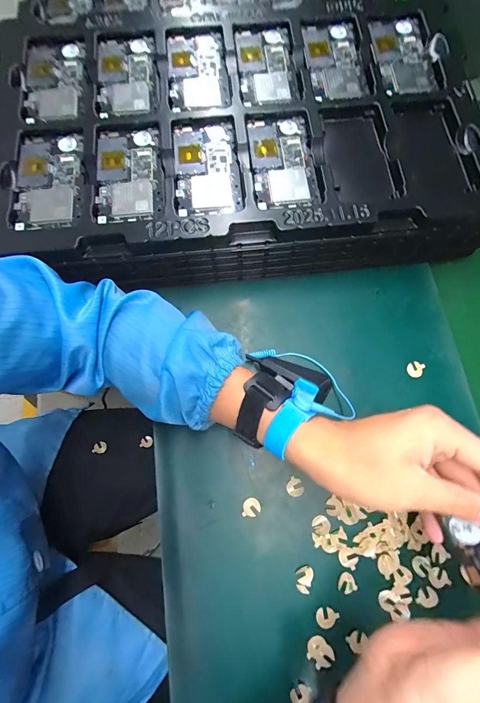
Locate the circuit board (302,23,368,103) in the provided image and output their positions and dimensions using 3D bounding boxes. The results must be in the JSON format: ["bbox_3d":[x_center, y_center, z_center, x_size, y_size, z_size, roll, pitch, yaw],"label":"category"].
[{"bbox_3d":[0.117,-0.353,0.385,0.066,0.005,0.119,-5,76,-4],"label":"circuit board"}]

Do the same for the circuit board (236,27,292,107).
[{"bbox_3d":[0.030,-0.349,0.385,0.060,0.005,0.125,-3,76,-3],"label":"circuit board"}]

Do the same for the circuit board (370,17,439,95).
[{"bbox_3d":[0.199,-0.359,0.386,0.066,0.005,0.123,-5,76,-4],"label":"circuit board"}]

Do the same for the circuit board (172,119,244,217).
[{"bbox_3d":[-0.037,-0.202,0.348,0.069,0.012,0.125,-6,76,-4],"label":"circuit board"}]

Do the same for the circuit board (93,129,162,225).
[{"bbox_3d":[-0.121,-0.190,0.342,0.065,0.008,0.122,-4,76,-4],"label":"circuit board"}]

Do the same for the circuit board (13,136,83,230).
[{"bbox_3d":[-0.203,-0.181,0.334,0.064,0.010,0.118,-4,76,-4],"label":"circuit board"}]

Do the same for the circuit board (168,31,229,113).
[{"bbox_3d":[-0.051,-0.339,0.381,0.068,0.011,0.127,-6,76,-4],"label":"circuit board"}]

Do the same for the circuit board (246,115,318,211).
[{"bbox_3d":[0.047,-0.209,0.349,0.065,0.008,0.127,-5,76,-4],"label":"circuit board"}]

